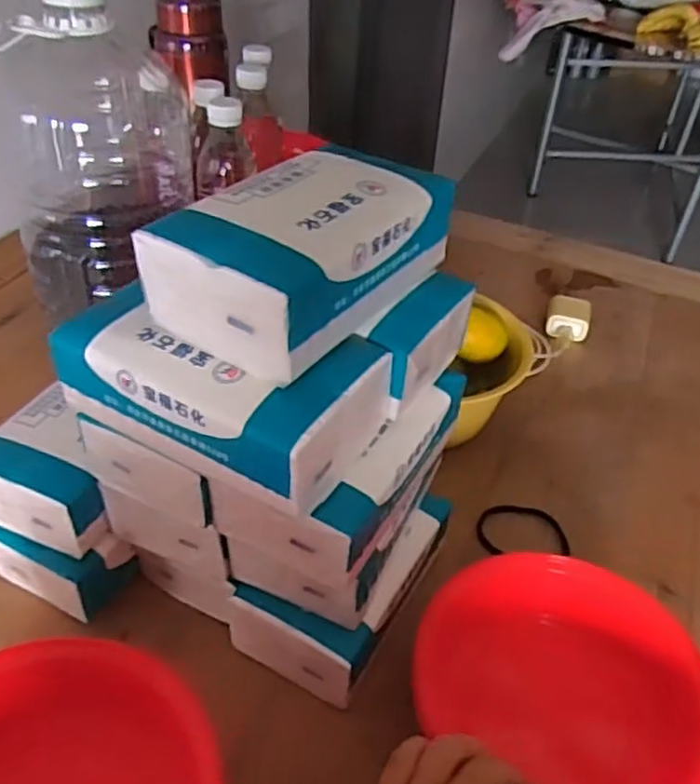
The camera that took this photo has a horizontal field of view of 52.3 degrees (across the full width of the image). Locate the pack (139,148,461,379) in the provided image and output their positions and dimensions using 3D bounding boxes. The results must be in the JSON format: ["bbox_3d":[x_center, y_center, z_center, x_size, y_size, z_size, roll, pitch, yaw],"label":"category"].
[{"bbox_3d":[-0.020,-0.076,0.374,0.086,0.057,0.154,27,46,25],"label":"pack"}]

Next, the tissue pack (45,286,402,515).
[{"bbox_3d":[-0.069,-0.008,0.381,0.158,0.057,0.089,23,45,22],"label":"tissue pack"}]

